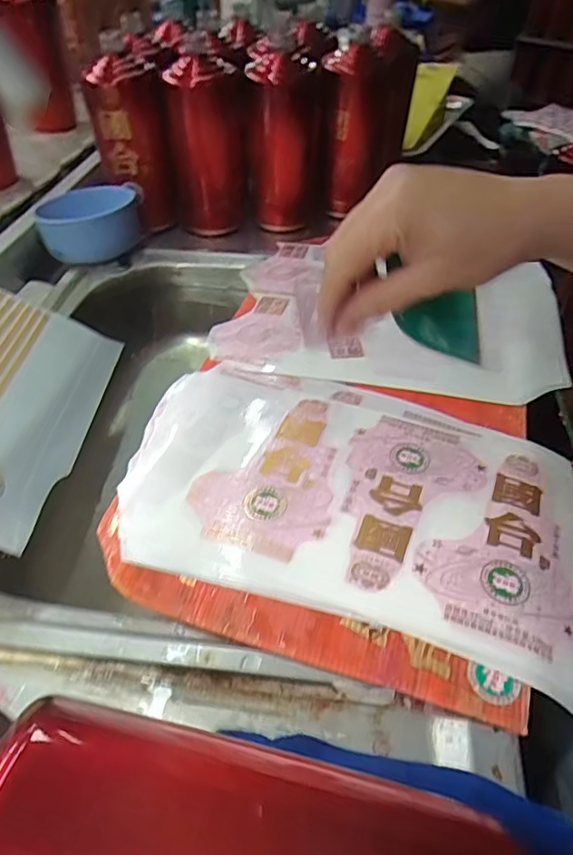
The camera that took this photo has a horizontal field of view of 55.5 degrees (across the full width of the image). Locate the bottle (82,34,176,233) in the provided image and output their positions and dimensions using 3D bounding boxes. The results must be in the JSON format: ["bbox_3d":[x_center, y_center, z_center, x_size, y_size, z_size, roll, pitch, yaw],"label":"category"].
[{"bbox_3d":[-0.169,-0.306,0.598,0.075,0.187,0.081,-10,47,-14],"label":"bottle"}]

